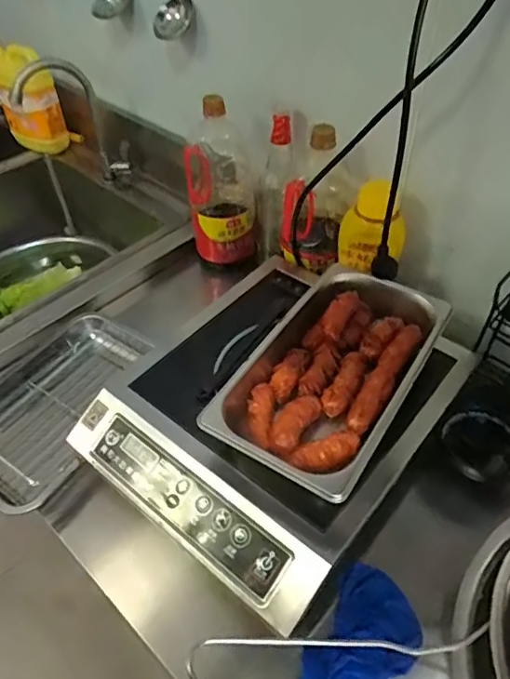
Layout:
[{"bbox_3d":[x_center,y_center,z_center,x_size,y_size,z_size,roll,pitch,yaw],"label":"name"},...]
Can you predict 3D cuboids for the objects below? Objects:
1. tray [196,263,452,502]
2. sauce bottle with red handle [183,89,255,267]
[{"bbox_3d":[0.098,0.041,0.648,0.175,0.076,0.332,25,53,23],"label":"tray"},{"bbox_3d":[-0.061,-0.269,0.924,0.111,0.268,0.107,-7,47,-4],"label":"sauce bottle with red handle"}]

